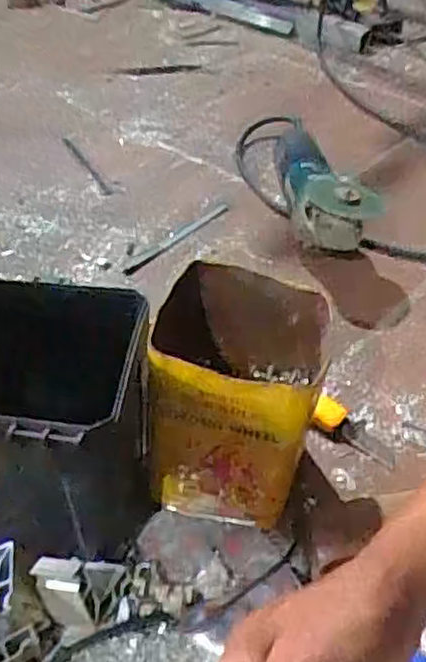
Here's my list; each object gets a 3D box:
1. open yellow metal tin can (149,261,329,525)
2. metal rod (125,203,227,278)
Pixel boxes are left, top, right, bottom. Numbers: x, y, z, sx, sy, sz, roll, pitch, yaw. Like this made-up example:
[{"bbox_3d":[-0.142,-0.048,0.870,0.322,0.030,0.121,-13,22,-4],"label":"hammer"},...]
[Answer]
[{"bbox_3d":[0.022,0.054,0.546,0.115,0.160,0.124,12,43,11],"label":"open yellow metal tin can"},{"bbox_3d":[-0.042,-0.114,0.859,0.016,0.007,0.190,30,49,28],"label":"metal rod"}]

